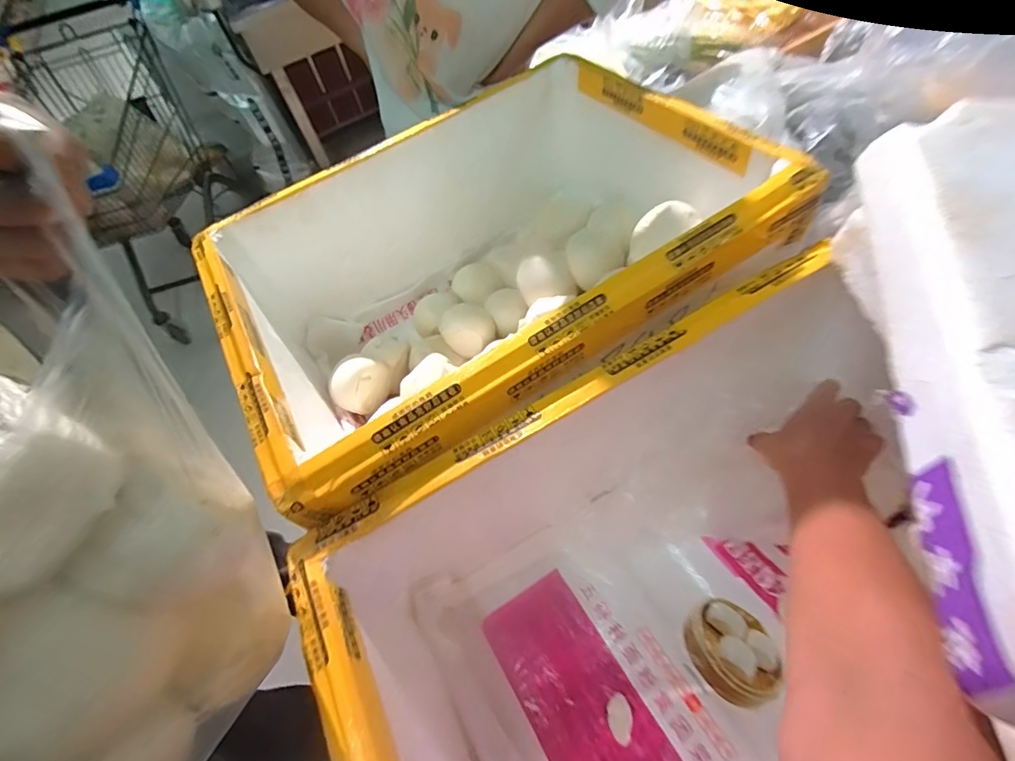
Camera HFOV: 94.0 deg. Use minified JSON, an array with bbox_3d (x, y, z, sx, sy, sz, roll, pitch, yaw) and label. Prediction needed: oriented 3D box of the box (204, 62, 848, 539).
[{"bbox_3d":[-0.015,-0.136,0.627,0.610,0.304,0.457,-33,58,-11],"label":"box"}]

